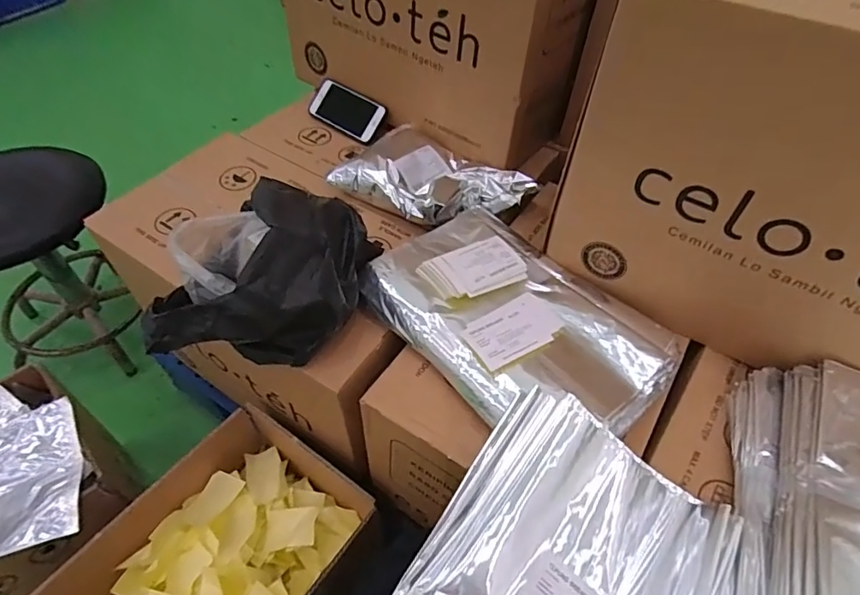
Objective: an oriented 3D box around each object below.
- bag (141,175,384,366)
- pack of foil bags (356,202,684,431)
[{"bbox_3d":[-0.167,-0.037,0.531,0.224,0.132,0.176,-10,52,-8],"label":"bag"},{"bbox_3d":[0.095,0.016,0.554,0.217,0.044,0.319,-35,59,-26],"label":"pack of foil bags"}]

